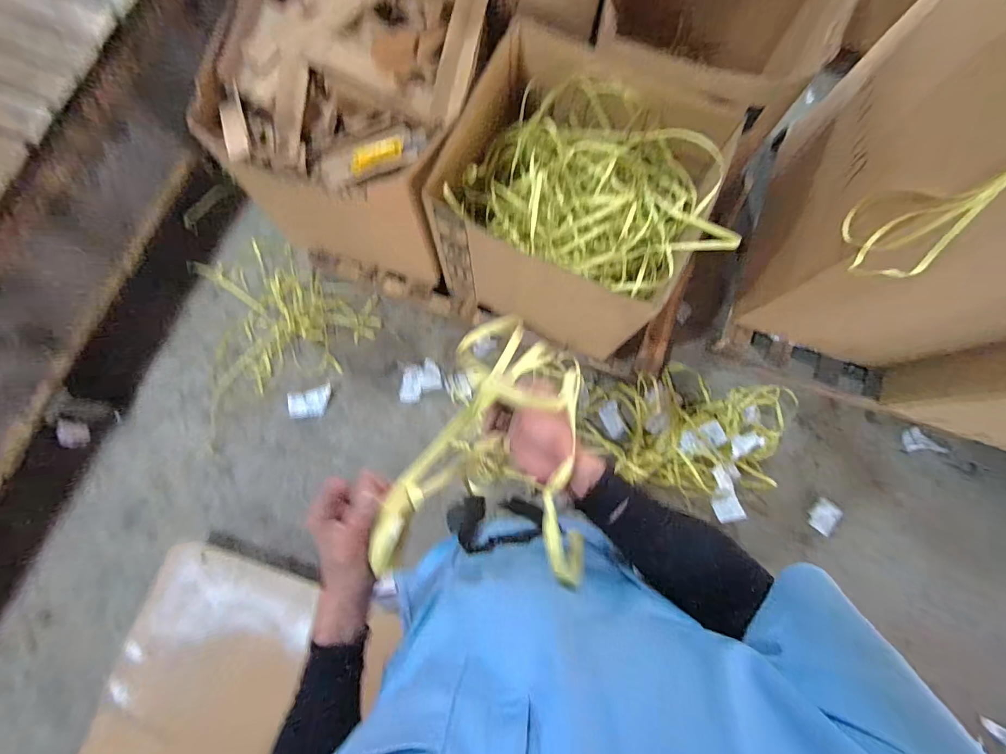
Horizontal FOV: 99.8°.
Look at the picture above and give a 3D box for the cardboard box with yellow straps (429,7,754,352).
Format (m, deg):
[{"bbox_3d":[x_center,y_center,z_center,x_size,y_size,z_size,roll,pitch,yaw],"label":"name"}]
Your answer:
[{"bbox_3d":[0.223,-0.501,1.252,0.656,0.540,0.631,24,81,3],"label":"cardboard box with yellow straps"}]

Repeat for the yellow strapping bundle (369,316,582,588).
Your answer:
[{"bbox_3d":[0.007,0.071,0.459,0.209,0.125,0.277,10,80,0],"label":"yellow strapping bundle"}]

